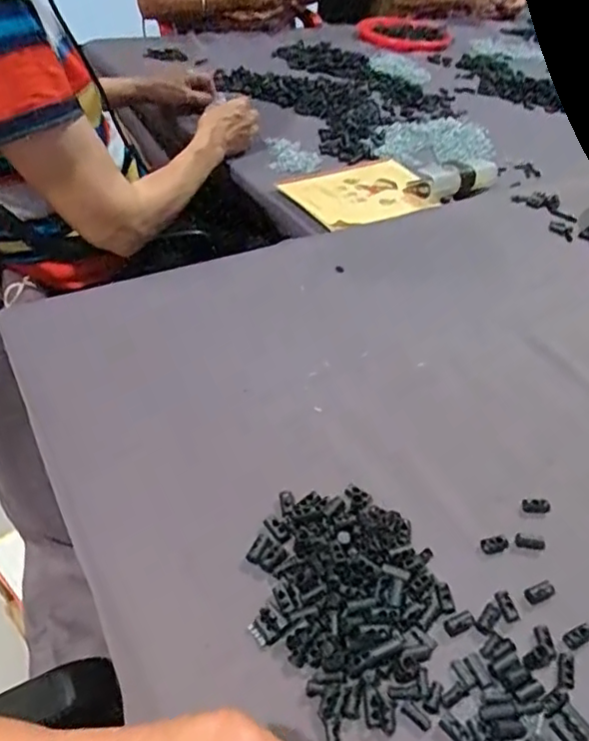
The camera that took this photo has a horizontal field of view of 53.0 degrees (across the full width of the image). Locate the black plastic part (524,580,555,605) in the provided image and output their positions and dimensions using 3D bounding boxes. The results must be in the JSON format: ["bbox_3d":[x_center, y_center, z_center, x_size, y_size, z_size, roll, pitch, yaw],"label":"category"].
[{"bbox_3d":[0.161,0.145,0.386,0.025,0.004,0.010,-16,46,-23],"label":"black plastic part"}]

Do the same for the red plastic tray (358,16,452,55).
[{"bbox_3d":[0.282,-0.867,1.510,0.237,0.024,0.245,7,42,2],"label":"red plastic tray"}]

